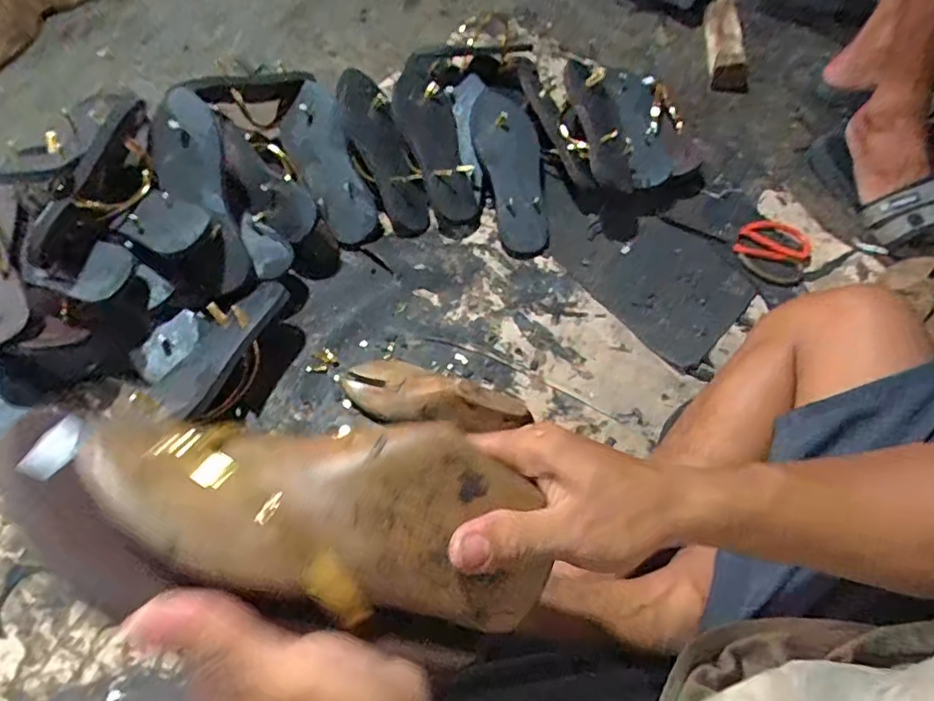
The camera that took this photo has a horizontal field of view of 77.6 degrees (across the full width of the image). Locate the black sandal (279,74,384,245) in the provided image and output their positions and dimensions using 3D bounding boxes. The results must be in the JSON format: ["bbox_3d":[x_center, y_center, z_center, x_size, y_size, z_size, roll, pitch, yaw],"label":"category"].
[{"bbox_3d":[-0.194,-0.259,0.821,0.084,0.039,0.235,-23,87,-13],"label":"black sandal"}]

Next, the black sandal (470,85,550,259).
[{"bbox_3d":[0.066,-0.273,0.853,0.097,0.038,0.282,-7,77,-6],"label":"black sandal"}]

